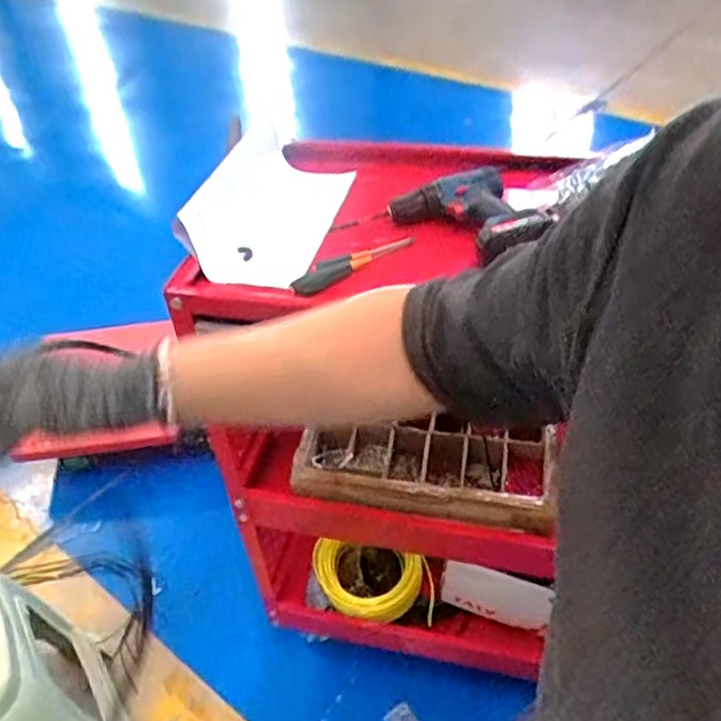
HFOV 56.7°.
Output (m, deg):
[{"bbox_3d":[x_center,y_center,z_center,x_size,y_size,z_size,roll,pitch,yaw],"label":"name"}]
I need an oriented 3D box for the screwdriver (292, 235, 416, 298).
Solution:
[{"bbox_3d":[-0.011,-0.125,0.865,0.201,0.025,0.024,-34,51,-28],"label":"screwdriver"}]

